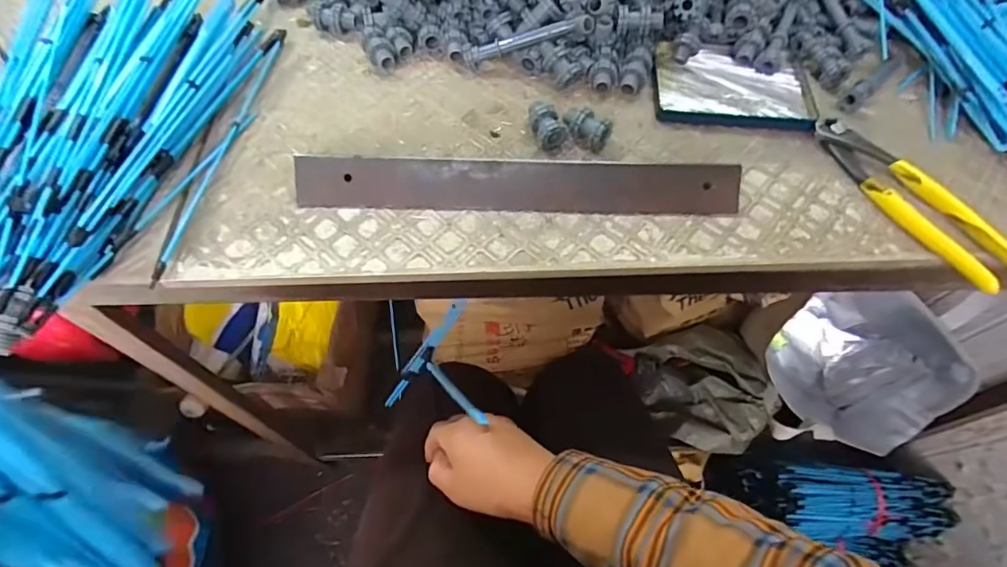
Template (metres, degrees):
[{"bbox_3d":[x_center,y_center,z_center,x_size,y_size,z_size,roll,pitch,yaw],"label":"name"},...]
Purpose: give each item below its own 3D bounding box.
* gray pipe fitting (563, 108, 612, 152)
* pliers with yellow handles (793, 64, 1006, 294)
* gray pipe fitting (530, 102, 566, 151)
[{"bbox_3d":[0.065,-0.122,0.402,0.038,0.023,0.023,34,65,16],"label":"gray pipe fitting"},{"bbox_3d":[0.288,-0.087,0.389,0.047,0.017,0.217,-23,64,-14],"label":"pliers with yellow handles"},{"bbox_3d":[0.034,-0.126,0.403,0.025,0.022,0.036,-11,62,-8],"label":"gray pipe fitting"}]

